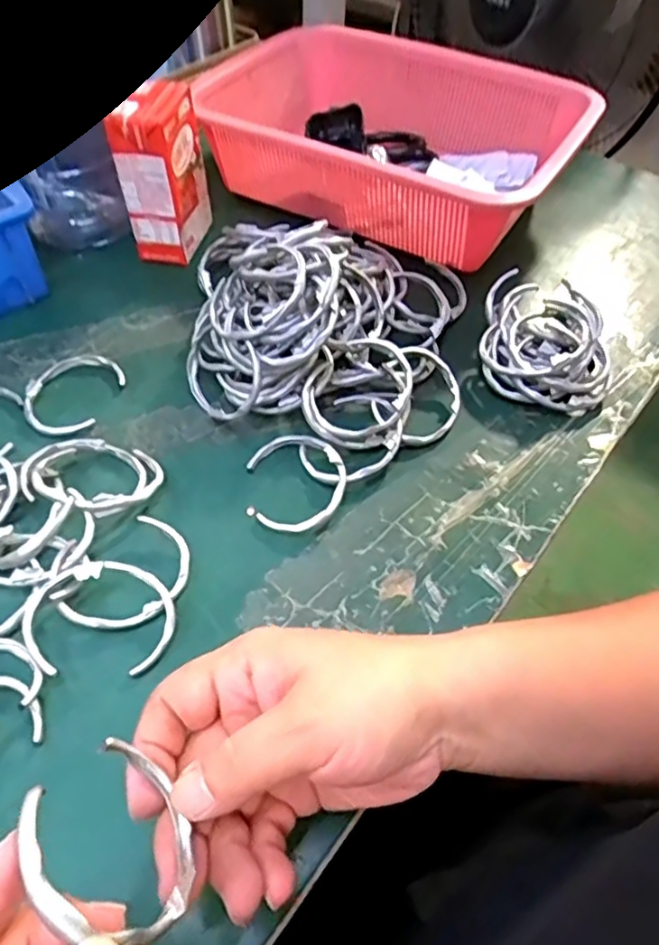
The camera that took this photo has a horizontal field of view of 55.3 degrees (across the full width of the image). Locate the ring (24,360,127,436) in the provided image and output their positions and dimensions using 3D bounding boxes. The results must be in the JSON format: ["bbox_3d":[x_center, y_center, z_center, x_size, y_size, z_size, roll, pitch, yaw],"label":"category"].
[{"bbox_3d":[-0.166,-0.051,0.403,0.051,0.009,0.066,16,54,11],"label":"ring"}]

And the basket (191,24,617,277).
[{"bbox_3d":[0.050,-0.282,0.528,0.305,0.076,0.203,24,56,17],"label":"basket"}]

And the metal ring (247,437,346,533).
[{"bbox_3d":[-0.020,0.006,0.359,0.058,0.007,0.064,4,53,15],"label":"metal ring"}]

